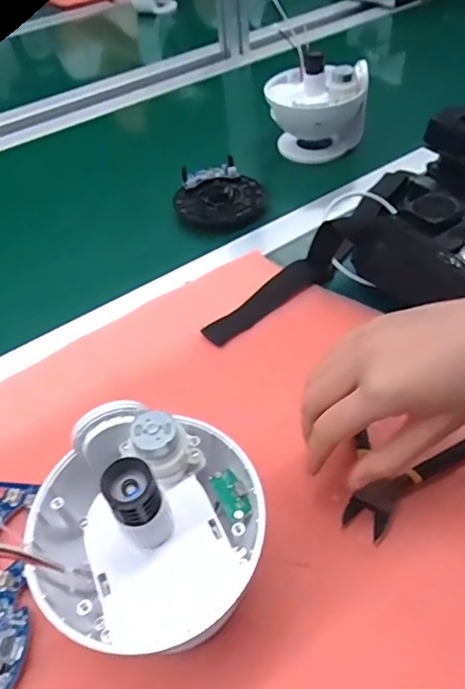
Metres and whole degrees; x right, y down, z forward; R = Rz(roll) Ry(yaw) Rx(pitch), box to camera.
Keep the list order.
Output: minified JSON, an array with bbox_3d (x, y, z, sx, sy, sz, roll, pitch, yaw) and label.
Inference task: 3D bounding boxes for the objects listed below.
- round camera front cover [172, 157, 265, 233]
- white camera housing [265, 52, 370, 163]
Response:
[{"bbox_3d":[-0.014,-0.164,0.590,0.097,0.025,0.104,-12,50,-4],"label":"round camera front cover"},{"bbox_3d":[0.104,-0.291,0.647,0.121,0.112,0.092,3,50,11],"label":"white camera housing"}]

